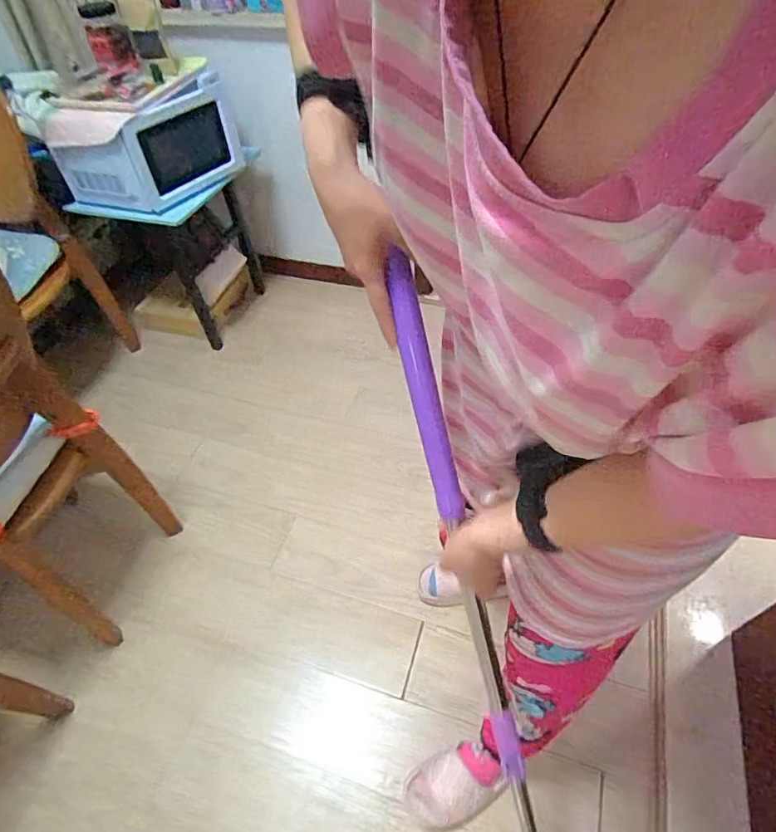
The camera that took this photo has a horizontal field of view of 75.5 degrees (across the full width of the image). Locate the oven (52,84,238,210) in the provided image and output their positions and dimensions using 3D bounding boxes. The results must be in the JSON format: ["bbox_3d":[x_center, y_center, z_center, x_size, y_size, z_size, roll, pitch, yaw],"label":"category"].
[{"bbox_3d":[-0.671,-0.762,1.421,0.269,0.211,0.429,24,53,24],"label":"oven"}]

